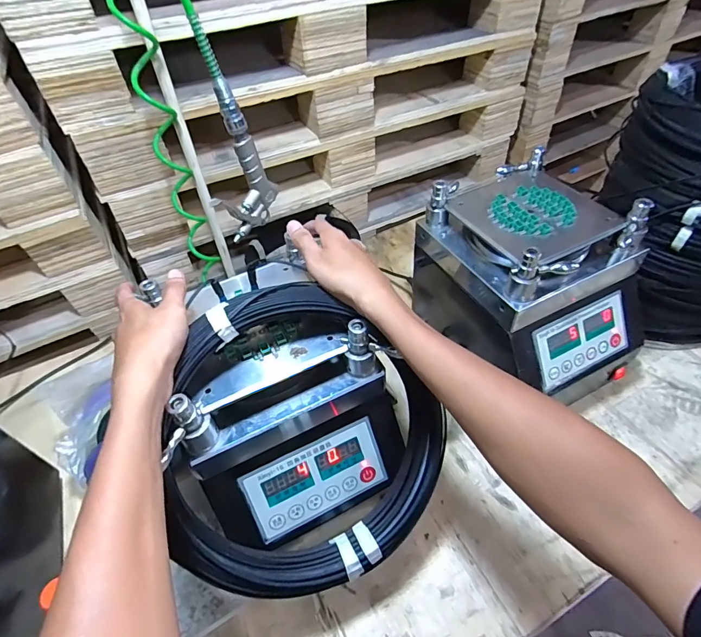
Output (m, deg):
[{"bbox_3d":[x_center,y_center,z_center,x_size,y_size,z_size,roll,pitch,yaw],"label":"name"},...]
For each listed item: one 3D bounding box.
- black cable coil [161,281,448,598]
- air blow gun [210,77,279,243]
[{"bbox_3d":[-0.052,0.131,0.413,0.298,0.043,0.280,-1,92,-18],"label":"black cable coil"},{"bbox_3d":[-0.134,-0.186,0.492,0.028,0.167,0.086,21,54,22],"label":"air blow gun"}]

